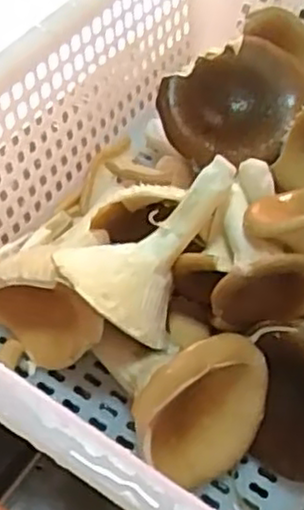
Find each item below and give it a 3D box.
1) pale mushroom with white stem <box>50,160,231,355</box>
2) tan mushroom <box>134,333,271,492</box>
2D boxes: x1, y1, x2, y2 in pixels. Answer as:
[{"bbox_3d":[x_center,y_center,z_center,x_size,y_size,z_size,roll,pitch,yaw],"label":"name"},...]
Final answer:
[{"bbox_3d":[-0.006,-0.008,0.382,0.065,0.054,0.094,20,55,10],"label":"pale mushroom with white stem"},{"bbox_3d":[0.026,0.080,0.364,0.075,0.074,0.045,-25,60,-21],"label":"tan mushroom"}]

